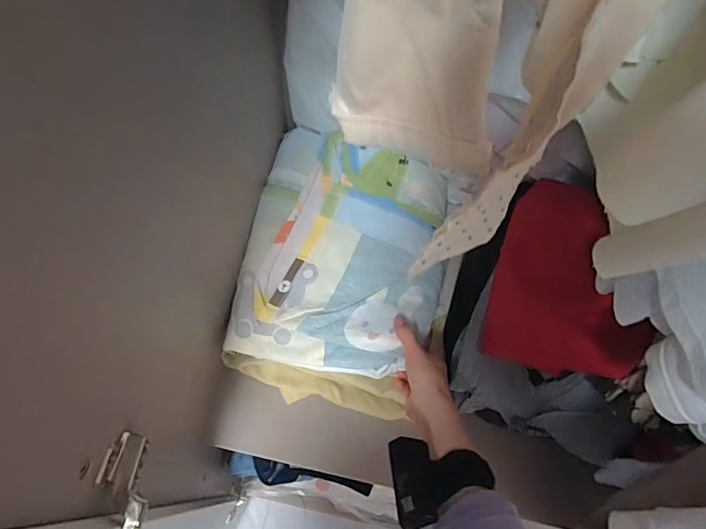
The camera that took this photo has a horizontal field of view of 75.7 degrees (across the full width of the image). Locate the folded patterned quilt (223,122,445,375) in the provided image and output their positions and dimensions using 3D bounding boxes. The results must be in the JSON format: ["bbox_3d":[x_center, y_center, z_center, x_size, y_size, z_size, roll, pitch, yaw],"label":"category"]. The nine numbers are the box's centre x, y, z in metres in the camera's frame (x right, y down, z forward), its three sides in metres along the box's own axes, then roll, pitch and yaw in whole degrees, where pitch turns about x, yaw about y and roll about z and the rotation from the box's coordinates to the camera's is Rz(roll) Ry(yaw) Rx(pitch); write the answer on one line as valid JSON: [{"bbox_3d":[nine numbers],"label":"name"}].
[{"bbox_3d":[-0.006,-0.022,0.630,0.263,0.060,0.322,10,65,2],"label":"folded patterned quilt"}]

